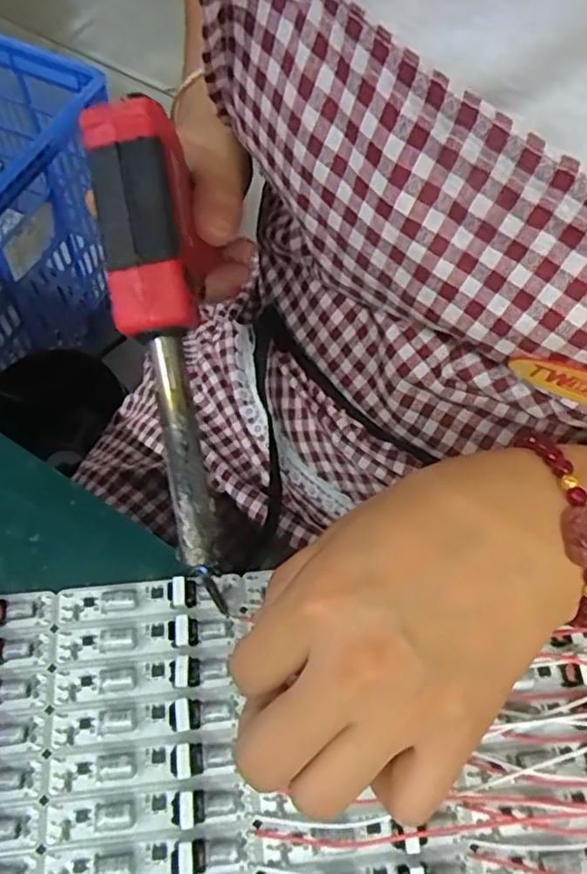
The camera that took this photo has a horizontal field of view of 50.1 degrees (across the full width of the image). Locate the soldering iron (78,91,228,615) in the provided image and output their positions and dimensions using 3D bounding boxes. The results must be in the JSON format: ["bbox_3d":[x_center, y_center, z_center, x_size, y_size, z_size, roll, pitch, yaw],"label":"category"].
[{"bbox_3d":[-0.045,-0.026,0.229,0.033,0.020,0.179,-9,97,-4],"label":"soldering iron"}]

